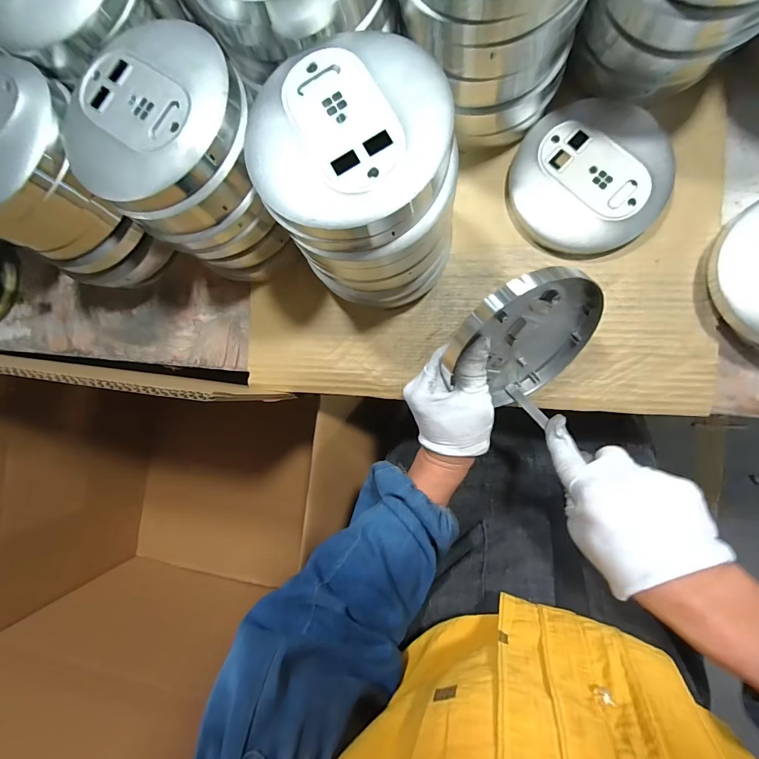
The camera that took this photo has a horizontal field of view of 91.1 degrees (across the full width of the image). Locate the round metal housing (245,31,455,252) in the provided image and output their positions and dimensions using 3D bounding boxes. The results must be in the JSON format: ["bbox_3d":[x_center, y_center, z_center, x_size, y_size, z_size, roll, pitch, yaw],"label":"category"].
[{"bbox_3d":[-0.019,-0.157,0.247,0.135,0.040,0.128,0,90,9],"label":"round metal housing"}]

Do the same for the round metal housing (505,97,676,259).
[{"bbox_3d":[0.189,-0.183,0.342,0.132,0.022,0.133,0,90,9],"label":"round metal housing"}]

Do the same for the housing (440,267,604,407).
[{"bbox_3d":[0.118,-0.029,0.318,0.130,0.123,0.021,-15,47,-10],"label":"housing"}]

